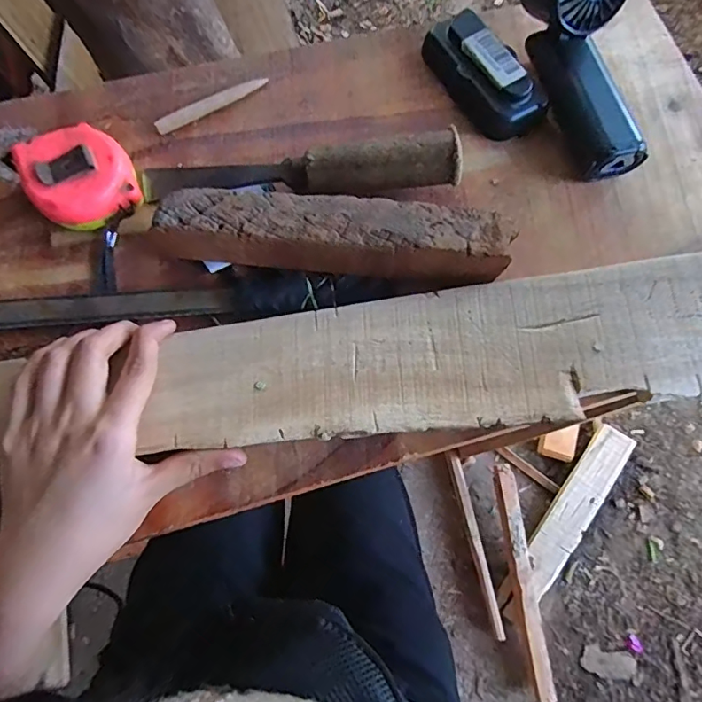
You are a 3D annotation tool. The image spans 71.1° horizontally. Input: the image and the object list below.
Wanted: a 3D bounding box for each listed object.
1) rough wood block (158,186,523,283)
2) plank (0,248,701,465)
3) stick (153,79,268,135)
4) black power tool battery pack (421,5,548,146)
[{"bbox_3d":[-0.011,-0.074,0.310,0.213,0.029,0.045,6,73,0],"label":"rough wood block"},{"bbox_3d":[0.019,0.004,0.301,0.585,0.023,0.101,-6,73,-4],"label":"plank"},{"bbox_3d":[-0.101,-0.181,0.358,0.086,0.007,0.010,-31,77,-11],"label":"stick"},{"bbox_3d":[0.098,-0.206,0.365,0.044,0.027,0.105,-28,76,-10],"label":"black power tool battery pack"}]

